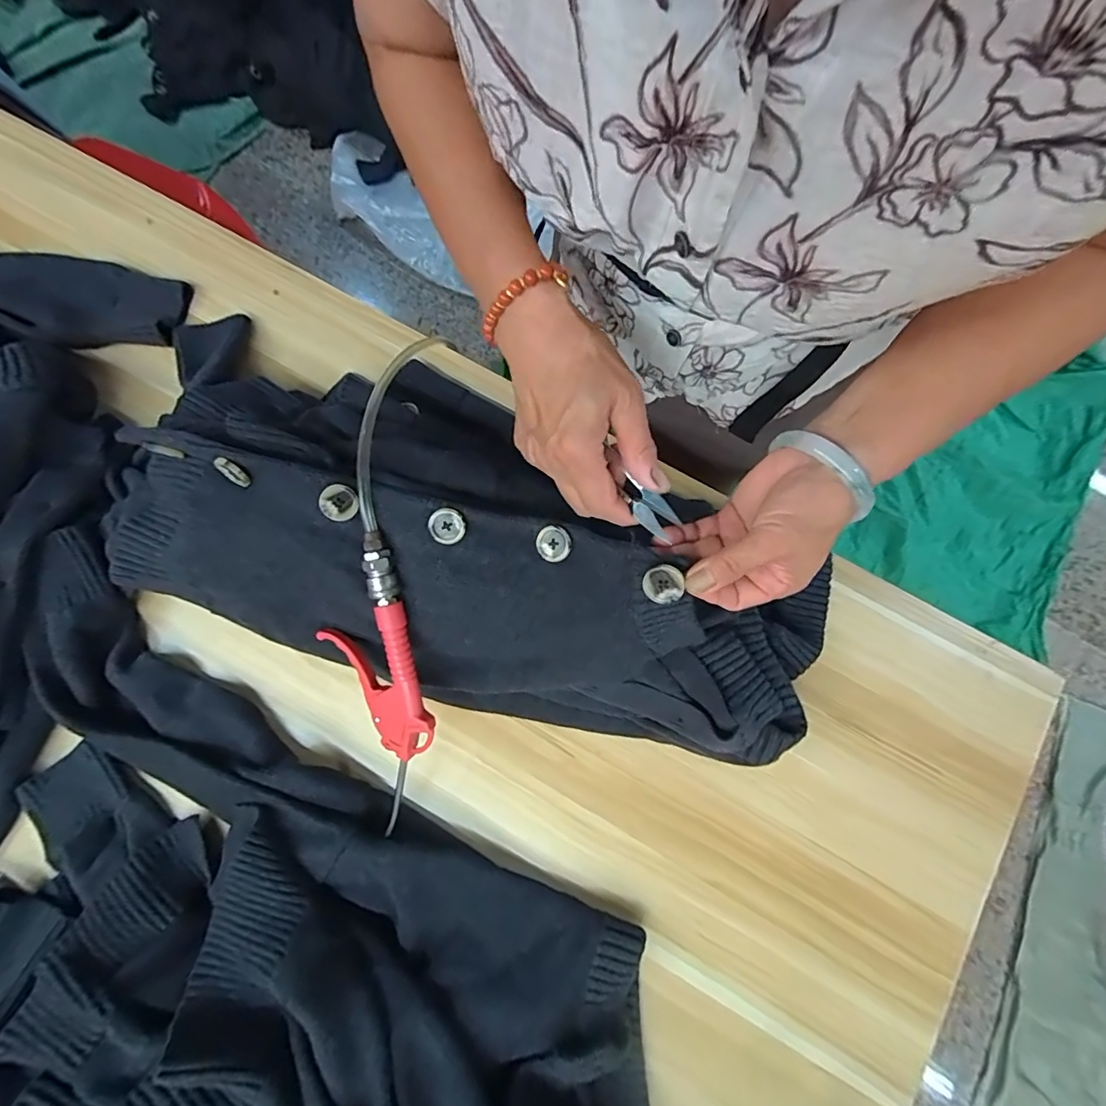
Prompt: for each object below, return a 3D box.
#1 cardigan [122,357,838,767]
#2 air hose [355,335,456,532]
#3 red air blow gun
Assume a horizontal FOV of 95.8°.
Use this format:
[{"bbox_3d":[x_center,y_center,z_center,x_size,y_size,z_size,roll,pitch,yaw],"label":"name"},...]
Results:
[{"bbox_3d":[-0.074,-0.014,0.412,0.643,0.164,0.270,23,80,2],"label":"cardigan"},{"bbox_3d":[-0.132,-0.135,0.437,0.008,0.053,0.268,-12,47,21],"label":"air hose"},{"bbox_3d":[-0.138,0.109,0.397,0.088,0.019,0.242,-10,96,27],"label":"red air blow gun"}]

